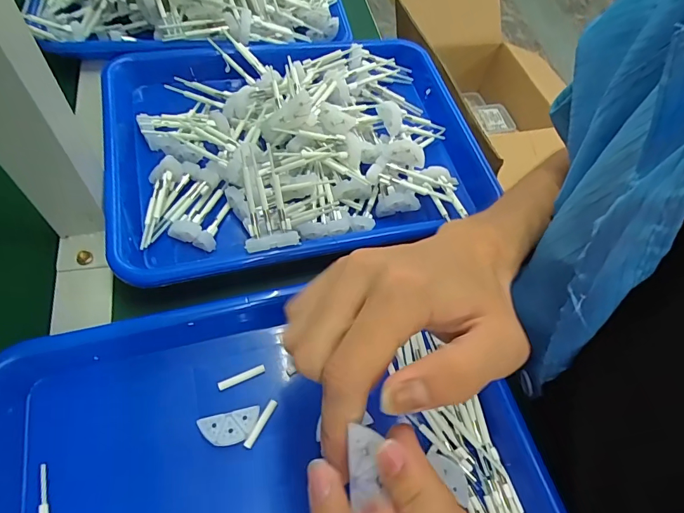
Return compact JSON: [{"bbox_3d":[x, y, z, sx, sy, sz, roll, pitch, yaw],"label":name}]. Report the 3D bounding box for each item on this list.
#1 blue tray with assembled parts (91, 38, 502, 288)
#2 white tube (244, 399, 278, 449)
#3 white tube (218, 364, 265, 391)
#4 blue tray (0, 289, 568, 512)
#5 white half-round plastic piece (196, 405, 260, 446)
[{"bbox_3d":[-0.035,-0.113,0.379,0.343,0.069,0.244,-11,63,-14],"label":"blue tray with assembled parts"},{"bbox_3d":[-0.055,0.113,0.282,0.006,0.004,0.034,29,60,8],"label":"white tube"},{"bbox_3d":[-0.071,0.085,0.296,0.033,0.004,0.006,-20,65,-19],"label":"white tube"},{"bbox_3d":[-0.042,0.140,0.255,0.336,0.049,0.240,-12,63,-15],"label":"blue tray"},{"bbox_3d":[-0.074,0.113,0.276,0.038,0.005,0.020,-10,63,-14],"label":"white half-round plastic piece"}]

